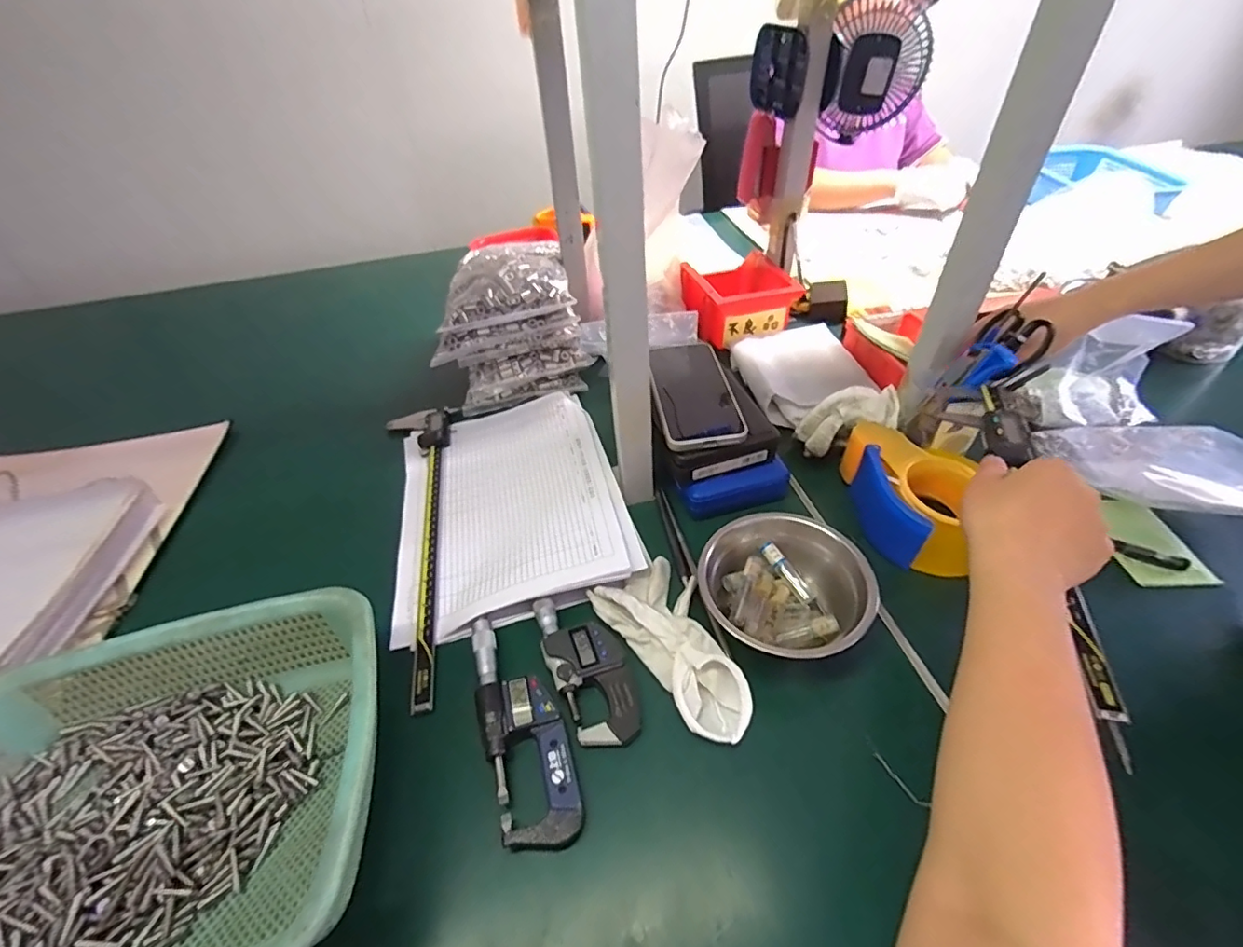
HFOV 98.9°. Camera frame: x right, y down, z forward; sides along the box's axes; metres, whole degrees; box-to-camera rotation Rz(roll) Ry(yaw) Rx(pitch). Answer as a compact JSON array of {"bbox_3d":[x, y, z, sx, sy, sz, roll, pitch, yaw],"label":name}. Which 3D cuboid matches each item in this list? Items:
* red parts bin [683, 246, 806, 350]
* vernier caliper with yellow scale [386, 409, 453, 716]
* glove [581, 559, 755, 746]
[{"bbox_3d":[0.162,-0.254,0.766,0.150,0.077,0.170,-5,44,0],"label":"red parts bin"},{"bbox_3d":[-0.204,0.054,0.530,0.066,0.014,0.377,-12,45,-8],"label":"vernier caliper with yellow scale"},{"bbox_3d":[0.046,0.129,0.414,0.074,0.024,0.151,-27,48,-21],"label":"glove"}]

